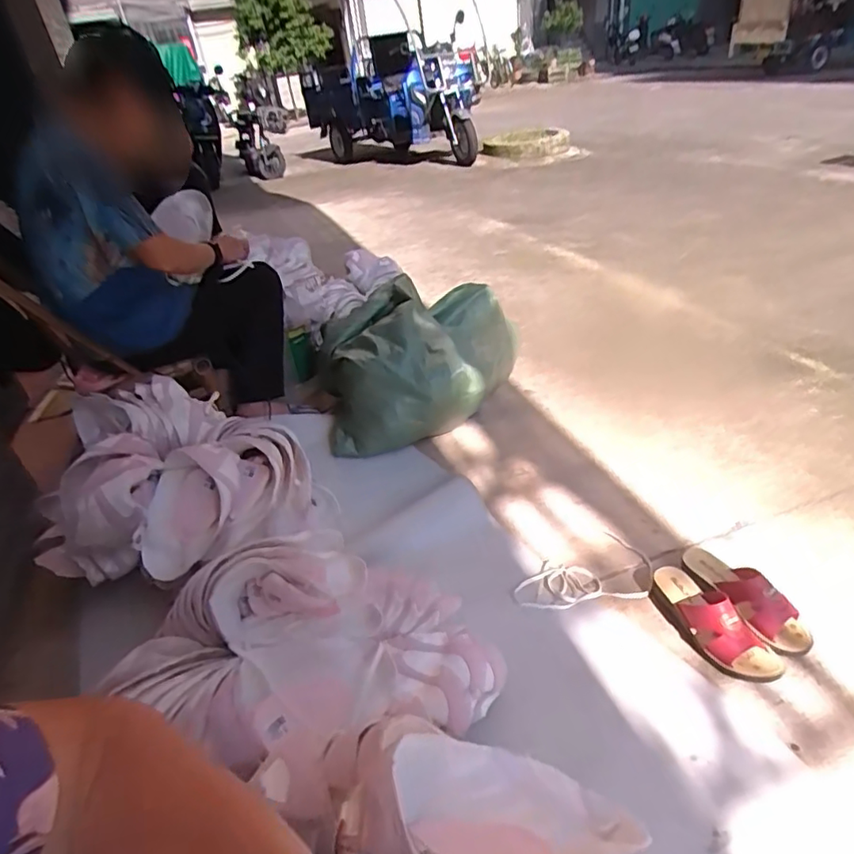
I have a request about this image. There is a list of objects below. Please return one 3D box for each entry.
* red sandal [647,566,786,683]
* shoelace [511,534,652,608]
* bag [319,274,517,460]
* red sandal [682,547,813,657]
[{"bbox_3d":[0.460,0.305,0.911,0.091,0.093,0.225,-19,36,-21],"label":"red sandal"},{"bbox_3d":[0.291,0.280,1.049,0.273,0.010,0.146,-11,34,-11],"label":"shoelace"},{"bbox_3d":[-0.021,-0.207,1.536,0.520,0.297,0.538,-3,34,2],"label":"bag"},{"bbox_3d":[0.537,0.282,0.955,0.083,0.072,0.233,-17,36,-18],"label":"red sandal"}]

